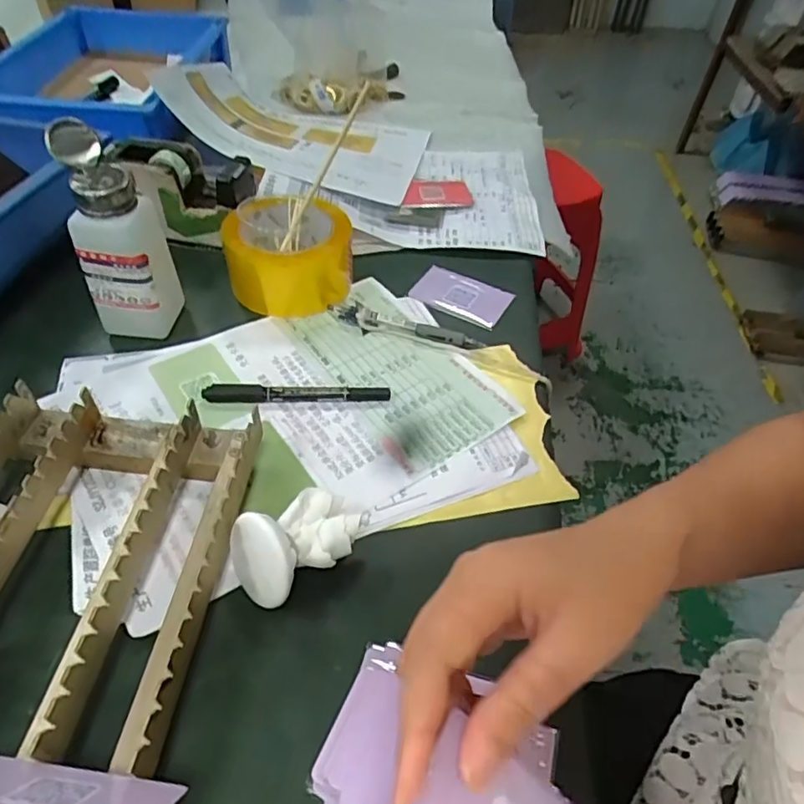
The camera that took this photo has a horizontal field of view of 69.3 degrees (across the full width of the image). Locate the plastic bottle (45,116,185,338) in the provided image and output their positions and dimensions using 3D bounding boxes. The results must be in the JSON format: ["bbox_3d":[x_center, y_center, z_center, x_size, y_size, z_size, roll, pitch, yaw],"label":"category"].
[{"bbox_3d":[-0.210,-0.121,0.435,0.062,0.145,0.066,-16,51,-18],"label":"plastic bottle"}]

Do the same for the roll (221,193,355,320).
[{"bbox_3d":[-0.095,-0.134,0.508,0.093,0.073,0.089,2,48,-3],"label":"roll"}]

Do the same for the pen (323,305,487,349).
[{"bbox_3d":[0.002,-0.064,0.492,0.132,0.012,0.017,15,48,8],"label":"pen"}]

